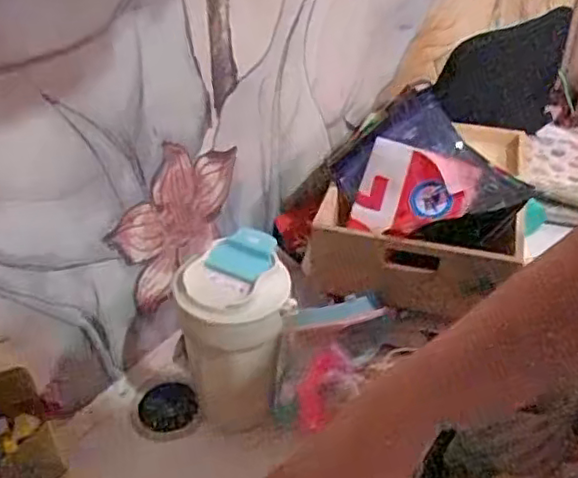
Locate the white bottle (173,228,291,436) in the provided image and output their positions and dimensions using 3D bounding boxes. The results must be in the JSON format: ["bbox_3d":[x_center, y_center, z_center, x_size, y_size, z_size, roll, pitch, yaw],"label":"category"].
[{"bbox_3d":[-0.038,0.091,0.513,0.089,0.159,0.099,-14,39,-17],"label":"white bottle"}]

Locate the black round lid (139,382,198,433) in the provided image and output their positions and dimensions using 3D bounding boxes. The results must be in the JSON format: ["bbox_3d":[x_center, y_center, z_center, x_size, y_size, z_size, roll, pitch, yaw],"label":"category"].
[{"bbox_3d":[-0.108,0.150,0.565,0.049,0.008,0.046,0,37,0],"label":"black round lid"}]

